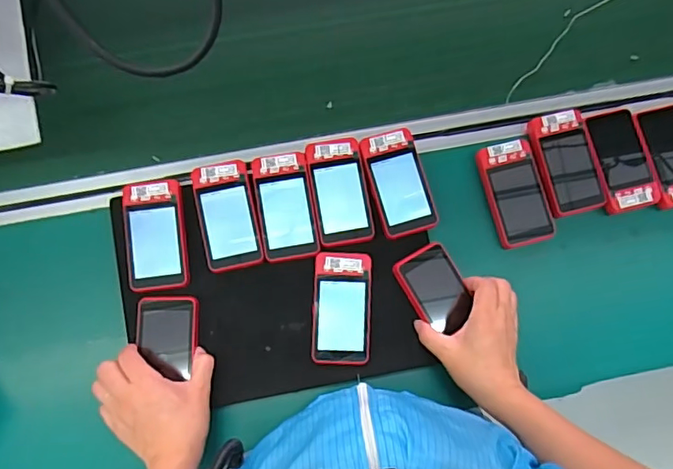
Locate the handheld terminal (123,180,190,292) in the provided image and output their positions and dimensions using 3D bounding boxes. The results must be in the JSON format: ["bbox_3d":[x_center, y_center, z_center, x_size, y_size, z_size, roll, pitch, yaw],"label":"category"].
[{"bbox_3d":[-0.200,0.001,0.579,0.066,0.012,0.118,-7,81,-3],"label":"handheld terminal"}]

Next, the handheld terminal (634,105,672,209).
[{"bbox_3d":[0.396,-0.093,0.619,0.061,0.014,0.117,-15,82,-4],"label":"handheld terminal"}]

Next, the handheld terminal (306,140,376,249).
[{"bbox_3d":[0.004,-0.048,0.592,0.062,0.012,0.120,-10,82,-3],"label":"handheld terminal"}]

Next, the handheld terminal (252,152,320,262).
[{"bbox_3d":[-0.057,-0.031,0.588,0.062,0.010,0.117,-9,82,-3],"label":"handheld terminal"}]

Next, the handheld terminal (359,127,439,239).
[{"bbox_3d":[0.071,-0.059,0.595,0.063,0.014,0.118,-16,82,-4],"label":"handheld terminal"}]

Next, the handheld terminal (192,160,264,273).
[{"bbox_3d":[-0.121,-0.022,0.585,0.062,0.012,0.120,-11,82,-3],"label":"handheld terminal"}]

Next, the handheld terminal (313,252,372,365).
[{"bbox_3d":[0.006,0.081,0.575,0.063,0.010,0.120,2,81,-1],"label":"handheld terminal"}]

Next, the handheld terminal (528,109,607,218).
[{"bbox_3d":[0.270,-0.084,0.618,0.067,0.021,0.118,-13,82,-4],"label":"handheld terminal"}]

